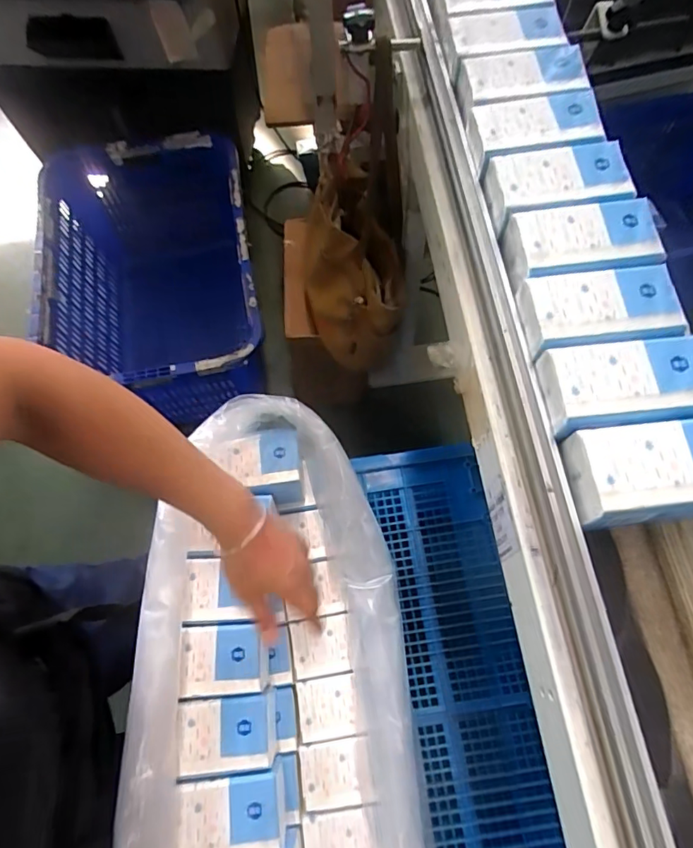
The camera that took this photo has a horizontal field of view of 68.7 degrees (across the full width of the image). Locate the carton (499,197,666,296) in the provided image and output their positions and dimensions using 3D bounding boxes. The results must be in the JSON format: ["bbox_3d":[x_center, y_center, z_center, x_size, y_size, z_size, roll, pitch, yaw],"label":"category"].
[{"bbox_3d":[0.209,-0.158,0.453,0.122,0.038,0.070,-6,68,-2],"label":"carton"}]

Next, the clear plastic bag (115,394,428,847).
[{"bbox_3d":[-0.058,0.307,0.495,0.249,0.162,0.668,-3,70,-1],"label":"clear plastic bag"}]

